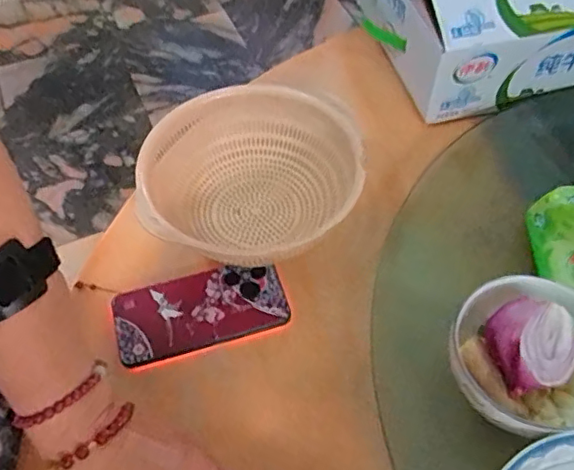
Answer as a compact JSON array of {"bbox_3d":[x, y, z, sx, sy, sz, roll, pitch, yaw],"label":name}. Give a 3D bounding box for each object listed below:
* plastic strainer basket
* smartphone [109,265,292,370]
[{"bbox_3d":[-0.030,-0.056,0.615,0.206,0.091,0.209,7,55,6],"label":"plastic strainer basket"},{"bbox_3d":[-0.085,0.074,0.569,0.164,0.016,0.080,-15,57,-9],"label":"smartphone"}]

